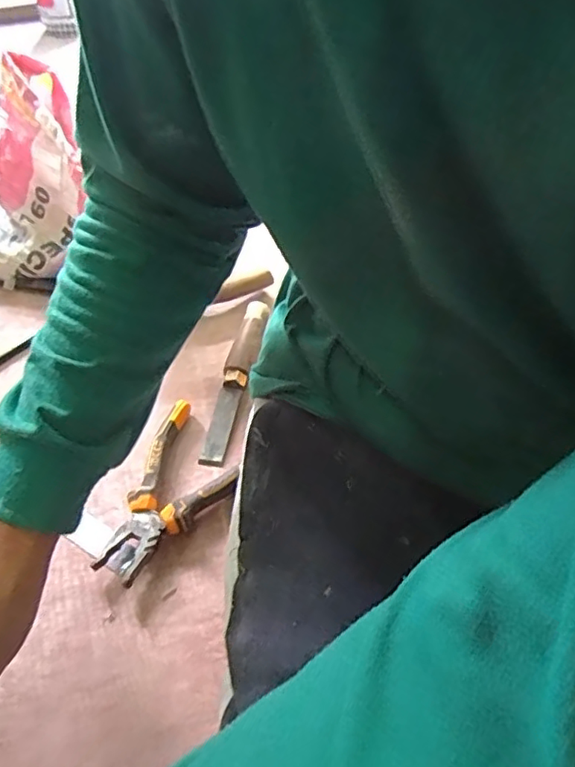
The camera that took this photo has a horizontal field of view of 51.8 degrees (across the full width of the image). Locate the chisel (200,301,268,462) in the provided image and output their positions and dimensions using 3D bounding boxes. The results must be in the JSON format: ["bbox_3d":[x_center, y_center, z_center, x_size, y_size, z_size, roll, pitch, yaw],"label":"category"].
[{"bbox_3d":[-0.053,-0.010,0.624,0.030,0.031,0.196,6,47,10],"label":"chisel"}]

